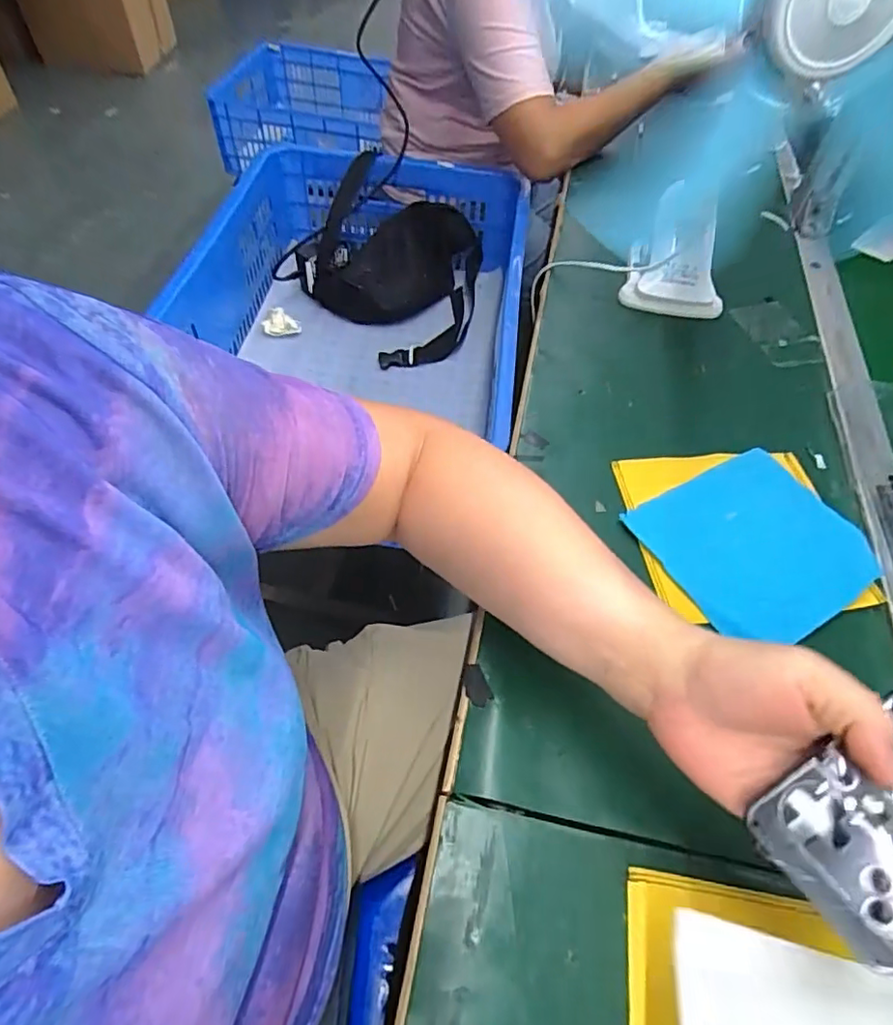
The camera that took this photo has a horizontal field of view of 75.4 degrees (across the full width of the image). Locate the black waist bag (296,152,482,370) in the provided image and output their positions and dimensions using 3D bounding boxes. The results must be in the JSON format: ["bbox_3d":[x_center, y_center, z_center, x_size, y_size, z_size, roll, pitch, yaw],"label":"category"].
[{"bbox_3d":[-0.094,-0.377,0.877,0.277,0.152,0.267,16,56,7],"label":"black waist bag"}]

